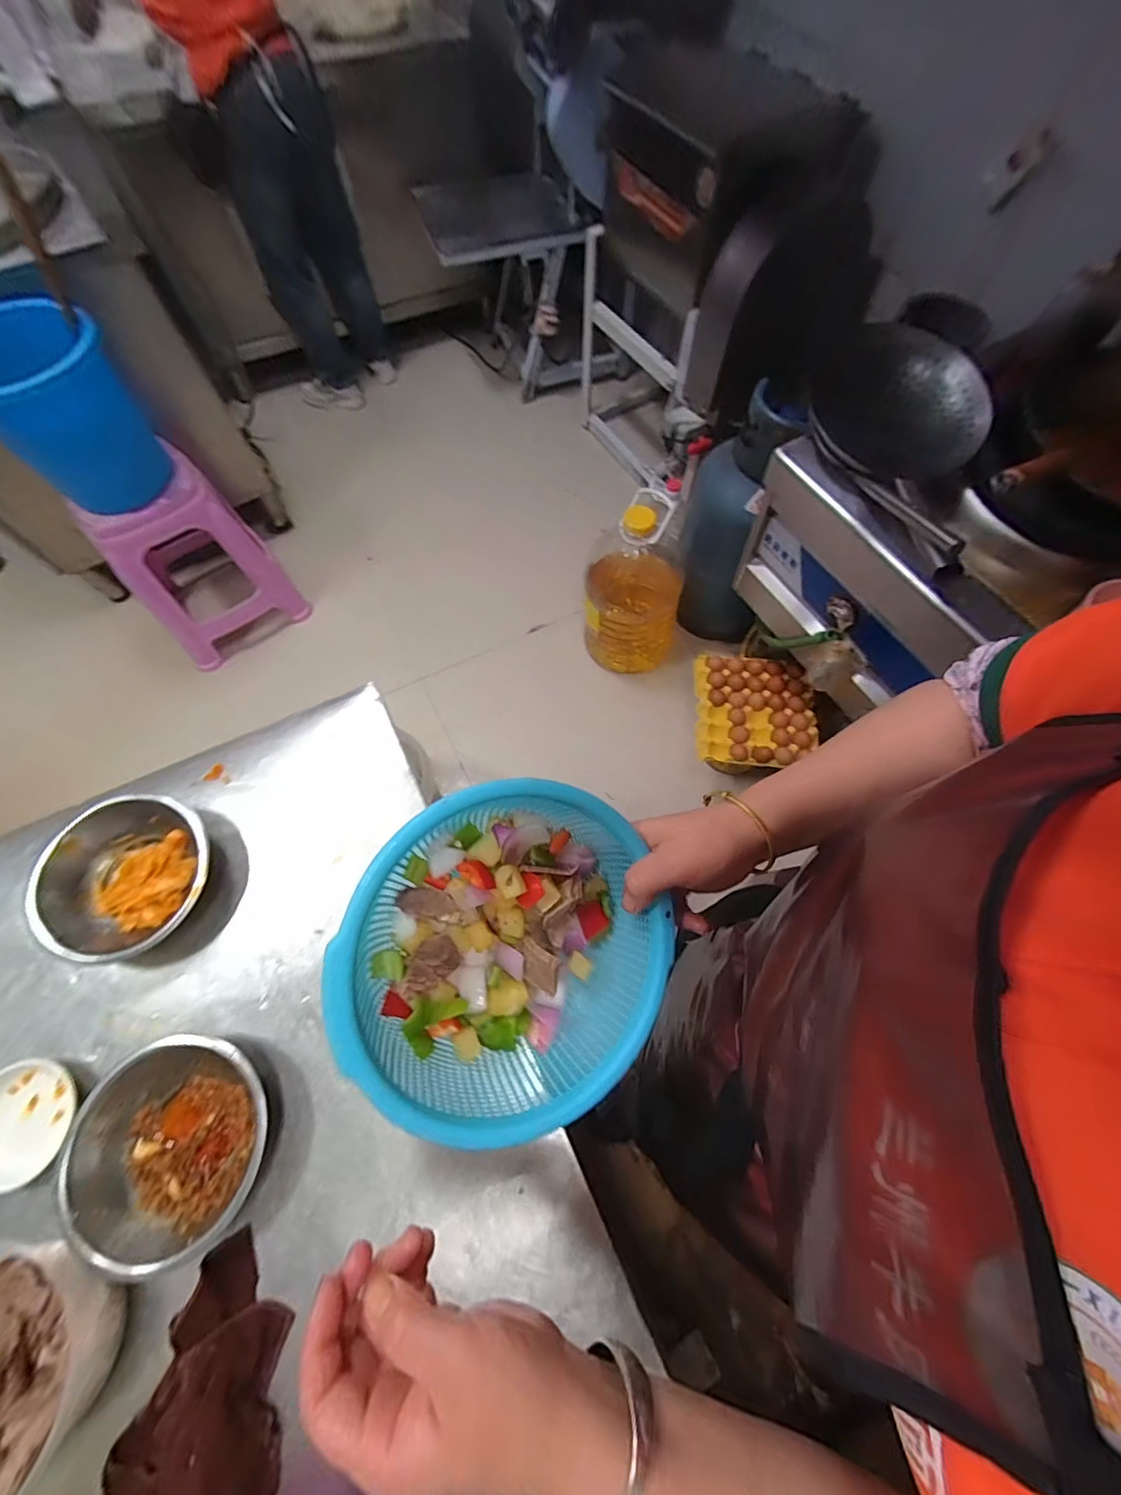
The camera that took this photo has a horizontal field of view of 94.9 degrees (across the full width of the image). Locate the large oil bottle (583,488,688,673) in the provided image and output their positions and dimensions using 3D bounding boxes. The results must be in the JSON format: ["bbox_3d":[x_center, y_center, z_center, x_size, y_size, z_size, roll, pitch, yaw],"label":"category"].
[{"bbox_3d":[0.201,-0.426,1.386,0.265,0.468,0.248,11,67,3],"label":"large oil bottle"}]

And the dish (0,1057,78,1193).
[{"bbox_3d":[-0.495,0.341,0.468,0.083,0.019,0.094,10,67,3],"label":"dish"}]

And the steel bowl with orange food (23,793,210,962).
[{"bbox_3d":[-0.439,0.128,0.521,0.133,0.068,0.159,-1,66,-2],"label":"steel bowl with orange food"}]

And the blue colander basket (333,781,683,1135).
[{"bbox_3d":[-0.029,0.120,0.315,0.191,0.070,0.191,2,83,-19],"label":"blue colander basket"}]

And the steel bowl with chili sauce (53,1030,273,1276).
[{"bbox_3d":[-0.341,0.351,0.457,0.156,0.041,0.158,1,66,-1],"label":"steel bowl with chili sauce"}]

